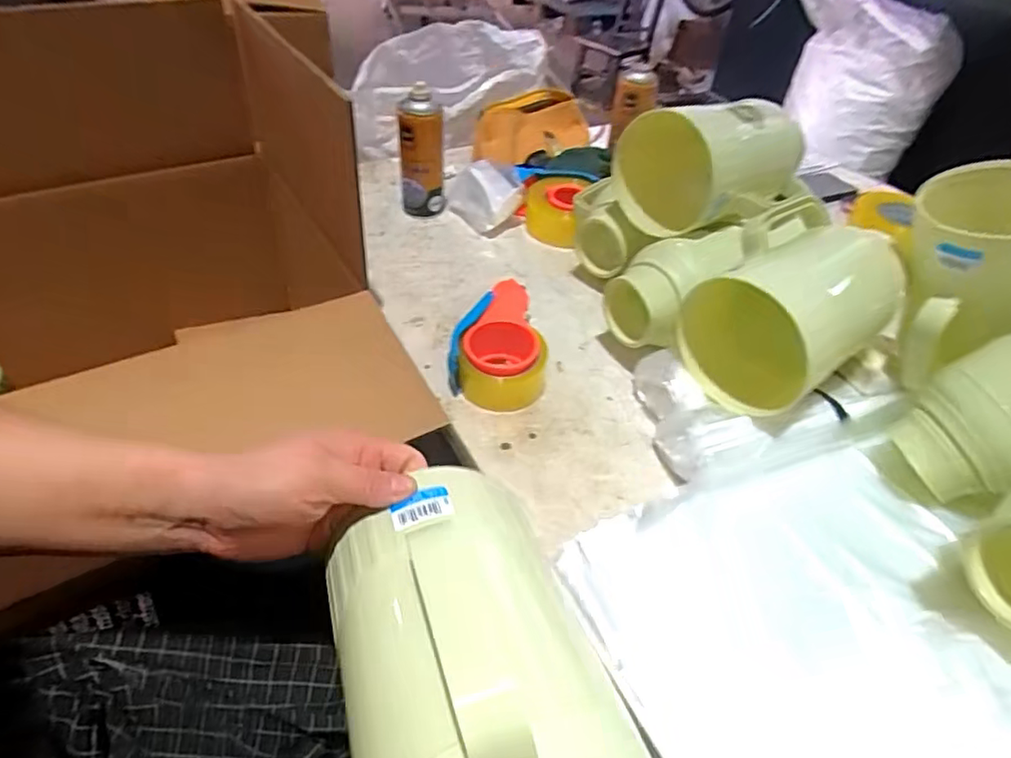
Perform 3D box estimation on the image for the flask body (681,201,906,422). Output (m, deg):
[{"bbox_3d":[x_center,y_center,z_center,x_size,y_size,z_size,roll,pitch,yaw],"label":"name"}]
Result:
[{"bbox_3d":[0.295,-0.070,0.609,0.216,0.152,0.129,-27,52,-29],"label":"flask body"}]

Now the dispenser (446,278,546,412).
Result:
[{"bbox_3d":[-0.004,-0.041,0.686,0.105,0.065,0.153,6,44,2],"label":"dispenser"}]

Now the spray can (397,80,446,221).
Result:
[{"bbox_3d":[-0.123,-0.325,0.890,0.064,0.179,0.054,-3,44,-8],"label":"spray can"}]

